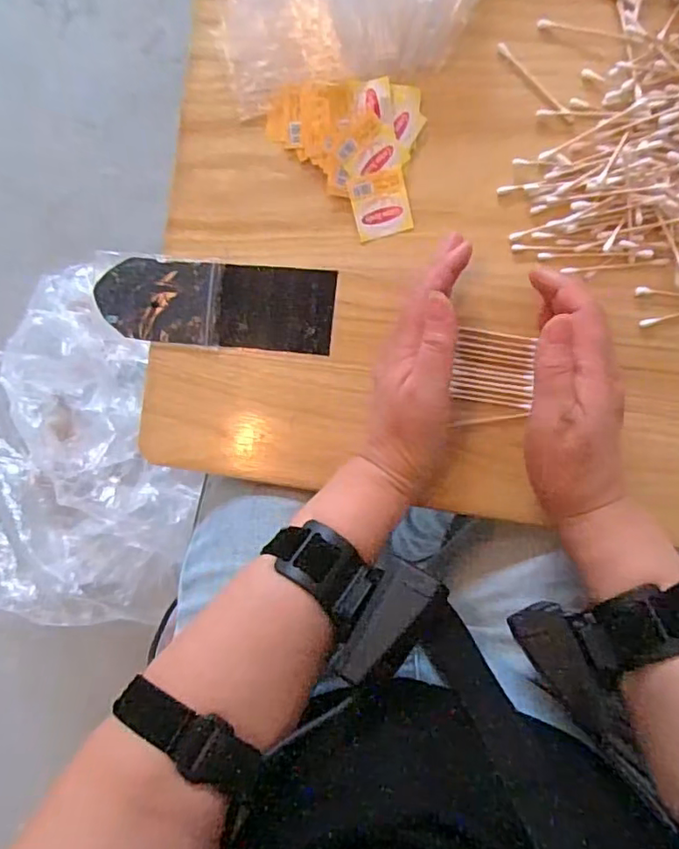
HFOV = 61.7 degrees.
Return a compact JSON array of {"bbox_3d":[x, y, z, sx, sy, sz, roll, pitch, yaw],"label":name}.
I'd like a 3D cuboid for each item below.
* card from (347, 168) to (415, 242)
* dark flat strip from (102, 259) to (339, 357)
[{"bbox_3d":[0.030,-0.156,0.404,0.039,0.007,0.041,-13,92,7],"label":"card"},{"bbox_3d":[-0.094,-0.090,0.425,0.178,0.010,0.061,6,94,6],"label":"dark flat strip"}]

